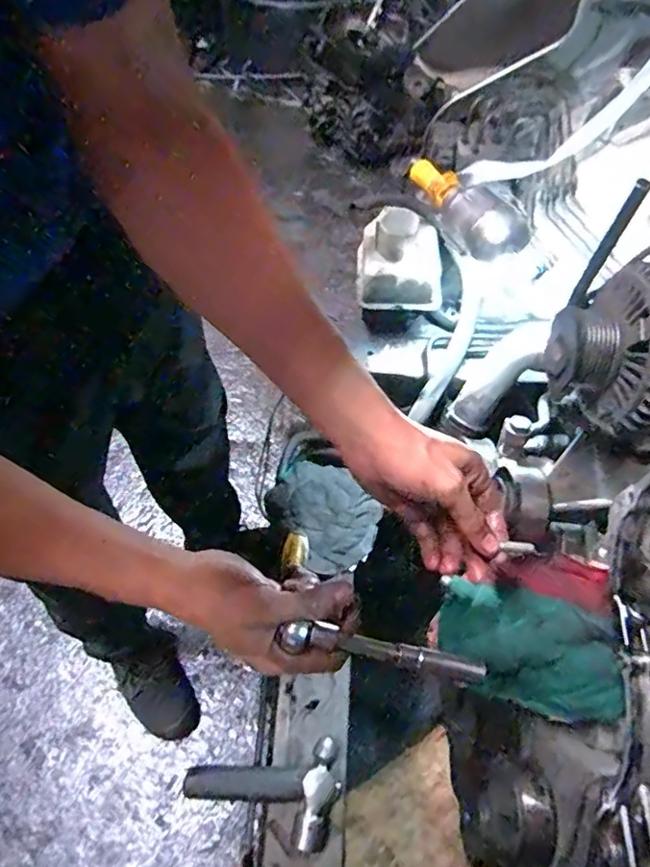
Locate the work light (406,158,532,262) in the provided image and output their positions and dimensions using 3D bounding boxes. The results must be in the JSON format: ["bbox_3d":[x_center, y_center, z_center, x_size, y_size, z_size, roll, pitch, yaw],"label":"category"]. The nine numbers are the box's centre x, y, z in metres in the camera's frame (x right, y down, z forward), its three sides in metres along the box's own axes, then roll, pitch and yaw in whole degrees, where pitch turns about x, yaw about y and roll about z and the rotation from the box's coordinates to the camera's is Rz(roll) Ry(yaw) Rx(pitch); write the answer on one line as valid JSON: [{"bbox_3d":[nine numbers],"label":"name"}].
[{"bbox_3d":[0.175,-0.314,0.759,0.072,0.052,0.291,-15,42,-7],"label":"work light"}]

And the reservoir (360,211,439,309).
[{"bbox_3d":[0.104,-0.240,0.773,0.114,0.101,0.099,-2,62,0],"label":"reservoir"}]

